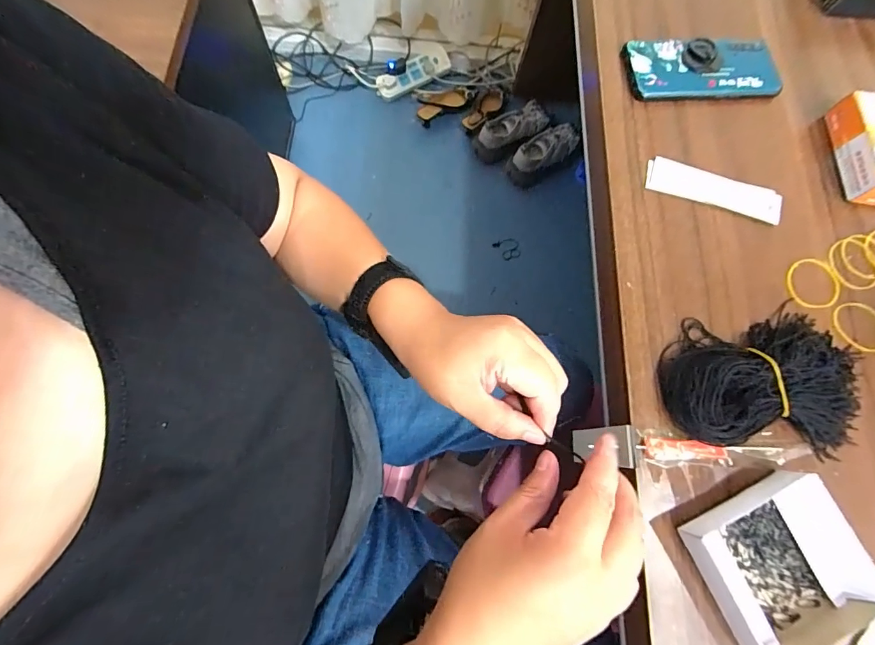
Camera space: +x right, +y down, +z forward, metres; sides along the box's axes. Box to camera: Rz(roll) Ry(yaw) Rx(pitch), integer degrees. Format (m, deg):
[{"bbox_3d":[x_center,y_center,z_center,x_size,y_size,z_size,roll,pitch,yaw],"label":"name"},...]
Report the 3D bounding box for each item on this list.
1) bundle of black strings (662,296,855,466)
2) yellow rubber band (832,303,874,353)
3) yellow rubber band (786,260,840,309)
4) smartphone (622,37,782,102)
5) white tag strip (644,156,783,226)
[{"bbox_3d":[0.273,0.048,0.338,0.172,0.035,0.120,-10,74,-5],"label":"bundle of black strings"},{"bbox_3d":[0.384,0.004,0.376,0.057,0.004,0.045,17,72,-1],"label":"yellow rubber band"},{"bbox_3d":[0.348,-0.036,0.383,0.053,0.004,0.047,-3,73,-3],"label":"yellow rubber band"},{"bbox_3d":[0.278,-0.266,0.438,0.156,0.025,0.065,-4,73,-3],"label":"smartphone"},{"bbox_3d":[0.266,-0.128,0.401,0.128,0.004,0.035,16,83,2],"label":"white tag strip"}]

